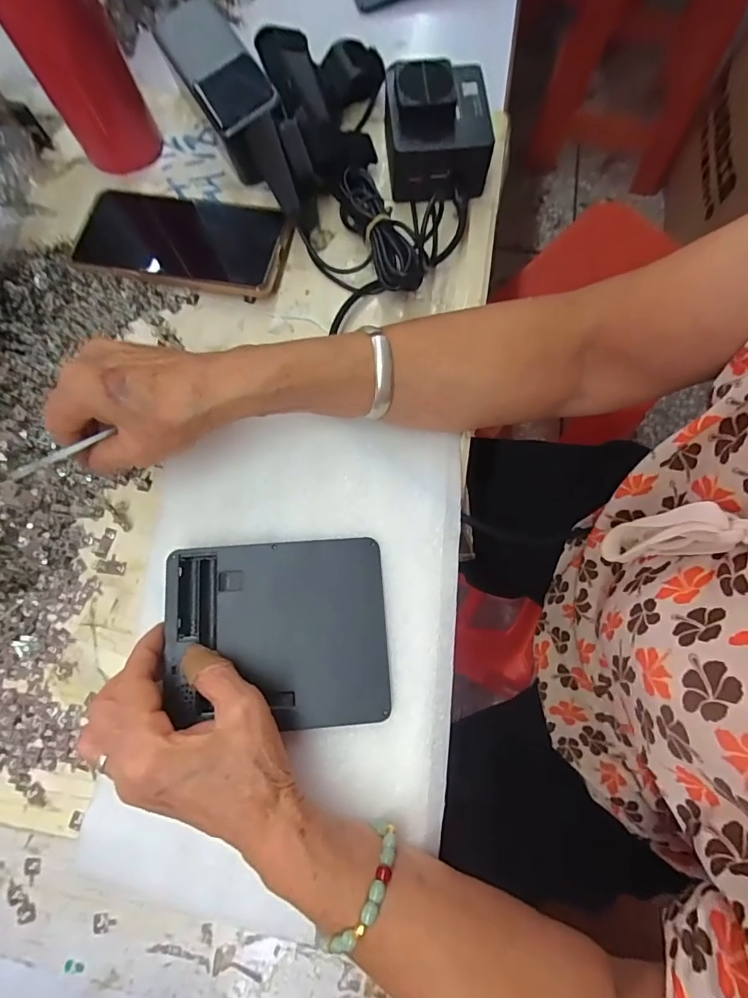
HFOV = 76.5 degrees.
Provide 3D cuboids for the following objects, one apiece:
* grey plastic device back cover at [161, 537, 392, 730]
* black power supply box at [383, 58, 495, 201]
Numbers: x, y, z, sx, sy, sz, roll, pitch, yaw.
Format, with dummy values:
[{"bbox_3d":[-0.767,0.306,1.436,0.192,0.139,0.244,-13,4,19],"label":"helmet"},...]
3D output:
[{"bbox_3d":[-0.060,0.083,0.296,0.132,0.017,0.110,-5,79,0],"label":"grey plastic device back cover"},{"bbox_3d":[0.047,-0.270,0.351,0.073,0.057,0.085,0,79,1],"label":"black power supply box"}]

